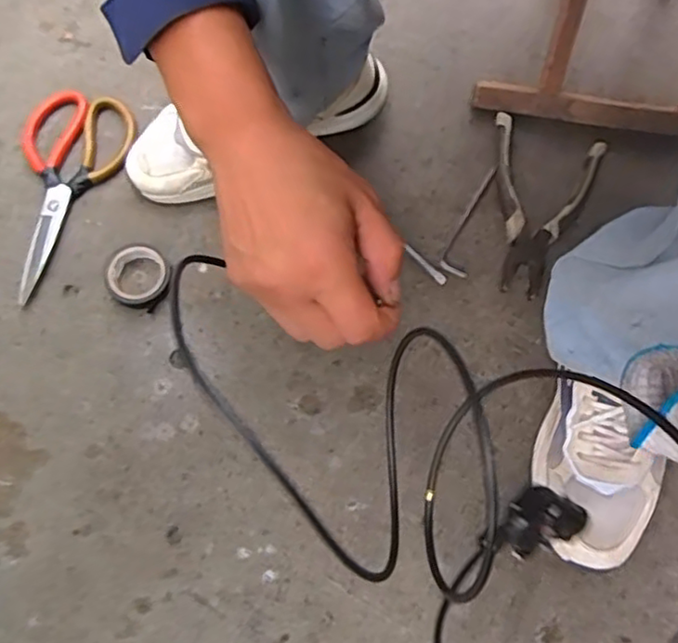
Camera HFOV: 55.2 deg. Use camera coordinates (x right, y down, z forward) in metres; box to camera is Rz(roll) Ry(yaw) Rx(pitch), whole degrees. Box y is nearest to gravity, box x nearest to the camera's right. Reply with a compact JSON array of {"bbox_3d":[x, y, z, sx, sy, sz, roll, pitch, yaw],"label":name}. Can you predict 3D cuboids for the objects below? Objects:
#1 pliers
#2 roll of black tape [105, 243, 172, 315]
[{"bbox_3d":[0.201,-0.115,0.658,0.111,0.023,0.181,13,72,3],"label":"pliers"},{"bbox_3d":[-0.197,-0.043,0.641,0.064,0.022,0.060,0,71,-1],"label":"roll of black tape"}]

